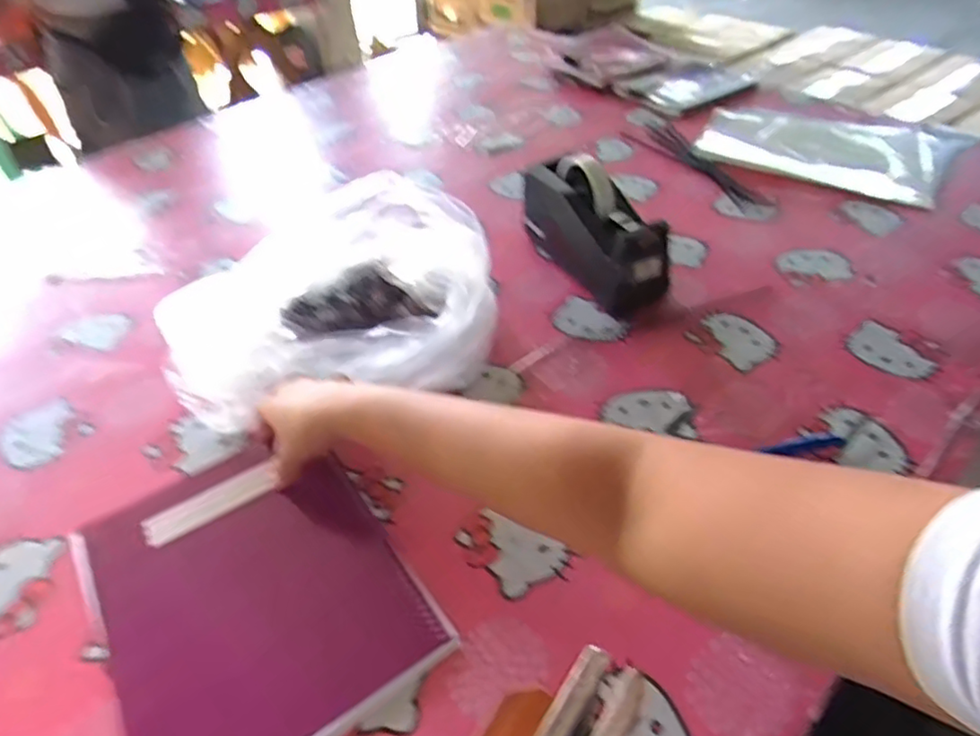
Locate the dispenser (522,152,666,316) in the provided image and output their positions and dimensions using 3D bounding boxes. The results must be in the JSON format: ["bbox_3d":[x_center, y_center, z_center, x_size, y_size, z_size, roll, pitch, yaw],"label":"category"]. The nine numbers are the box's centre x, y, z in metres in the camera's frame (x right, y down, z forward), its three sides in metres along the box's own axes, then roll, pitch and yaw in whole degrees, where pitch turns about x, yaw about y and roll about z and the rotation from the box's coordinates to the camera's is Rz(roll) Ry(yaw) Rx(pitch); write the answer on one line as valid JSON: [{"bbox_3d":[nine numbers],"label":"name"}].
[{"bbox_3d":[0.116,-0.161,0.703,0.077,0.117,0.205,-24,47,-21],"label":"dispenser"}]

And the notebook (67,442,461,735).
[{"bbox_3d":[-0.176,0.160,0.457,0.198,0.019,0.256,-29,51,-23],"label":"notebook"}]

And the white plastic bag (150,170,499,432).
[{"bbox_3d":[-0.174,-0.081,0.648,0.333,0.094,0.266,-11,44,-8],"label":"white plastic bag"}]

